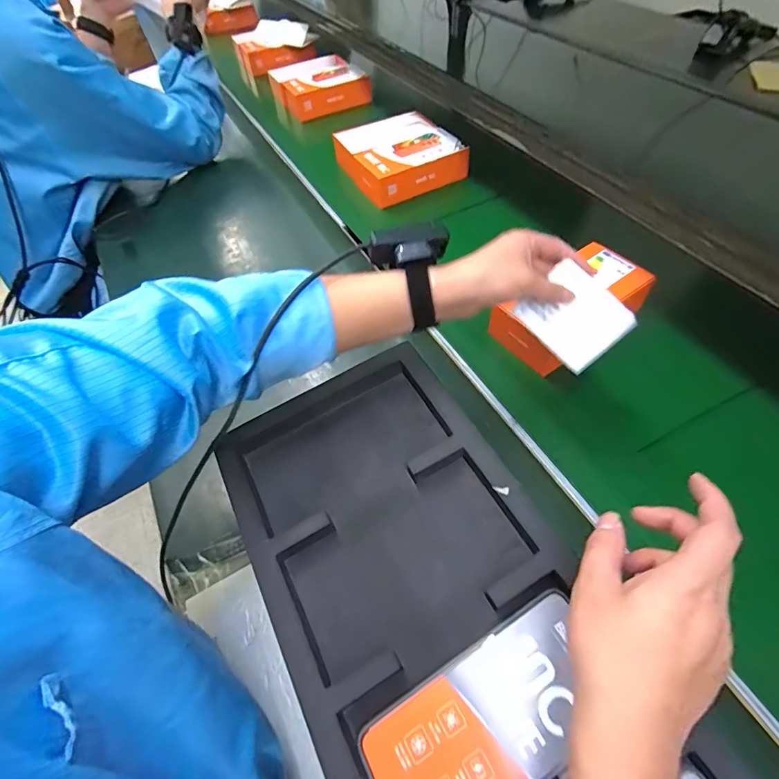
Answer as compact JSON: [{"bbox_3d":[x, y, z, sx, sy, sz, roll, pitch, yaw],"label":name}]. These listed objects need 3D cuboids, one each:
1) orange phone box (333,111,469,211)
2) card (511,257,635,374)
[{"bbox_3d":[0.013,-0.448,0.828,0.204,0.060,0.208,-22,55,-14],"label":"orange phone box"},{"bbox_3d":[0.171,-0.066,0.401,0.077,0.008,0.084,-39,71,-2],"label":"card"}]

